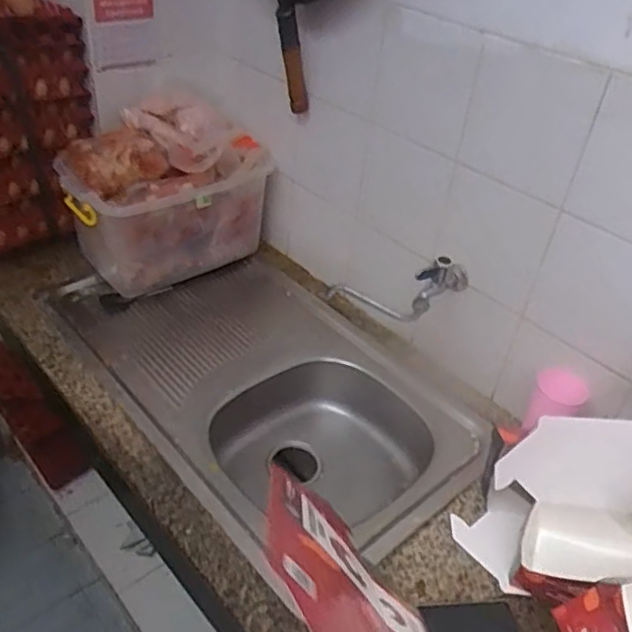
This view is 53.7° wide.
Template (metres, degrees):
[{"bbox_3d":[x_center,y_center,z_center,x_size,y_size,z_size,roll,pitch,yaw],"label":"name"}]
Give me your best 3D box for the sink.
[{"bbox_3d":[-0.121,0.161,1.245,0.489,0.181,0.853,-26,48,-35],"label":"sink"}]

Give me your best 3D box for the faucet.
[{"bbox_3d":[0.143,-0.044,1.174,0.268,0.110,0.112,-8,24,39],"label":"faucet"}]

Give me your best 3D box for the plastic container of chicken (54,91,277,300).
[{"bbox_3d":[-0.327,-0.260,1.361,0.384,0.339,0.247,-25,47,-34],"label":"plastic container of chicken"}]

